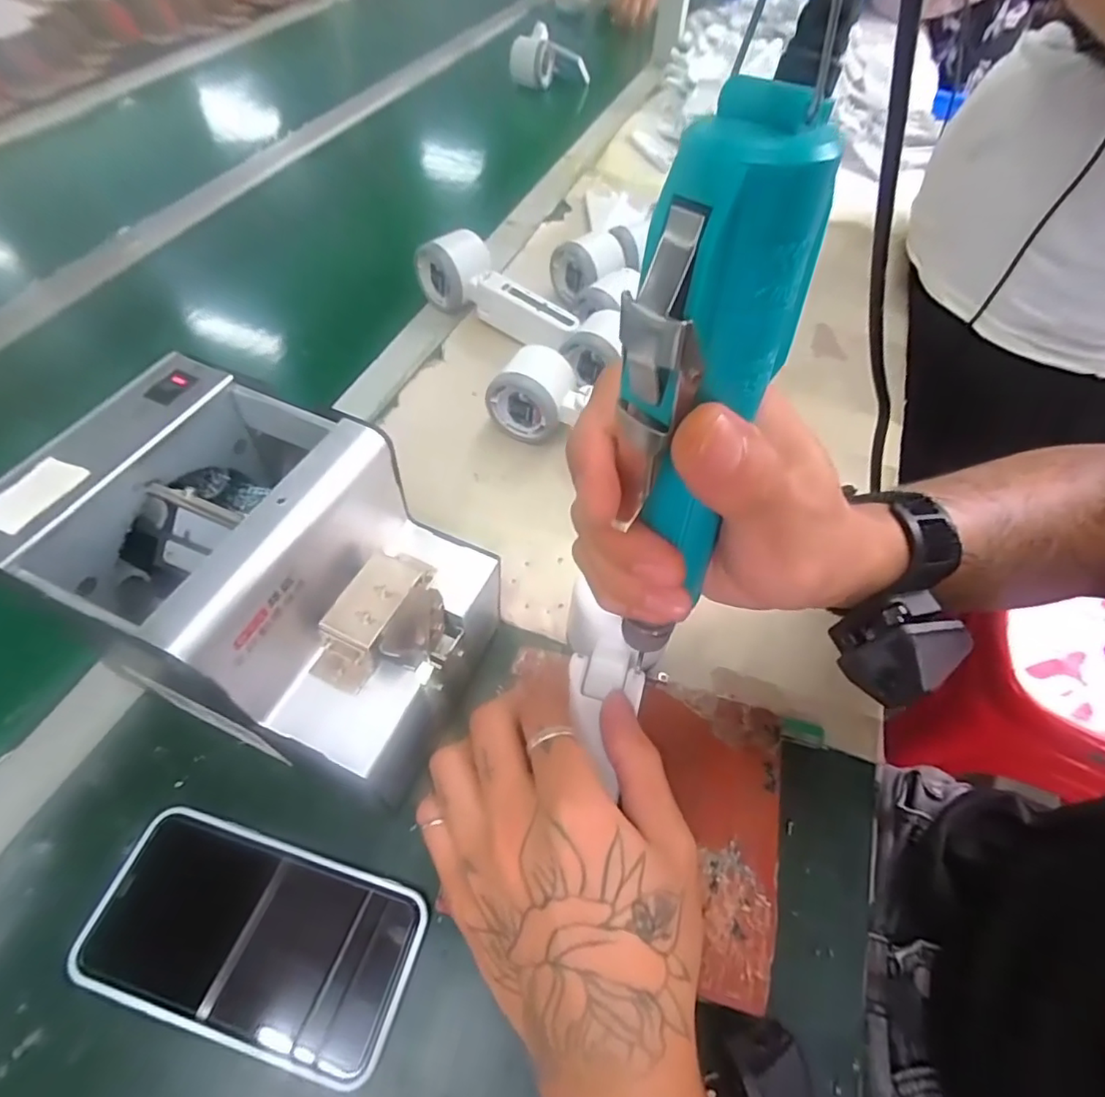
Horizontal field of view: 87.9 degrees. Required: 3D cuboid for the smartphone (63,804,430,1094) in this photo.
[{"bbox_3d":[-0.135,0.176,0.262,0.143,0.008,0.074,15,56,7],"label":"smartphone"}]

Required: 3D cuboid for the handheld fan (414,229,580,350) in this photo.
[{"bbox_3d":[-0.046,-0.233,0.523,0.164,0.061,0.047,29,59,16],"label":"handheld fan"}]

